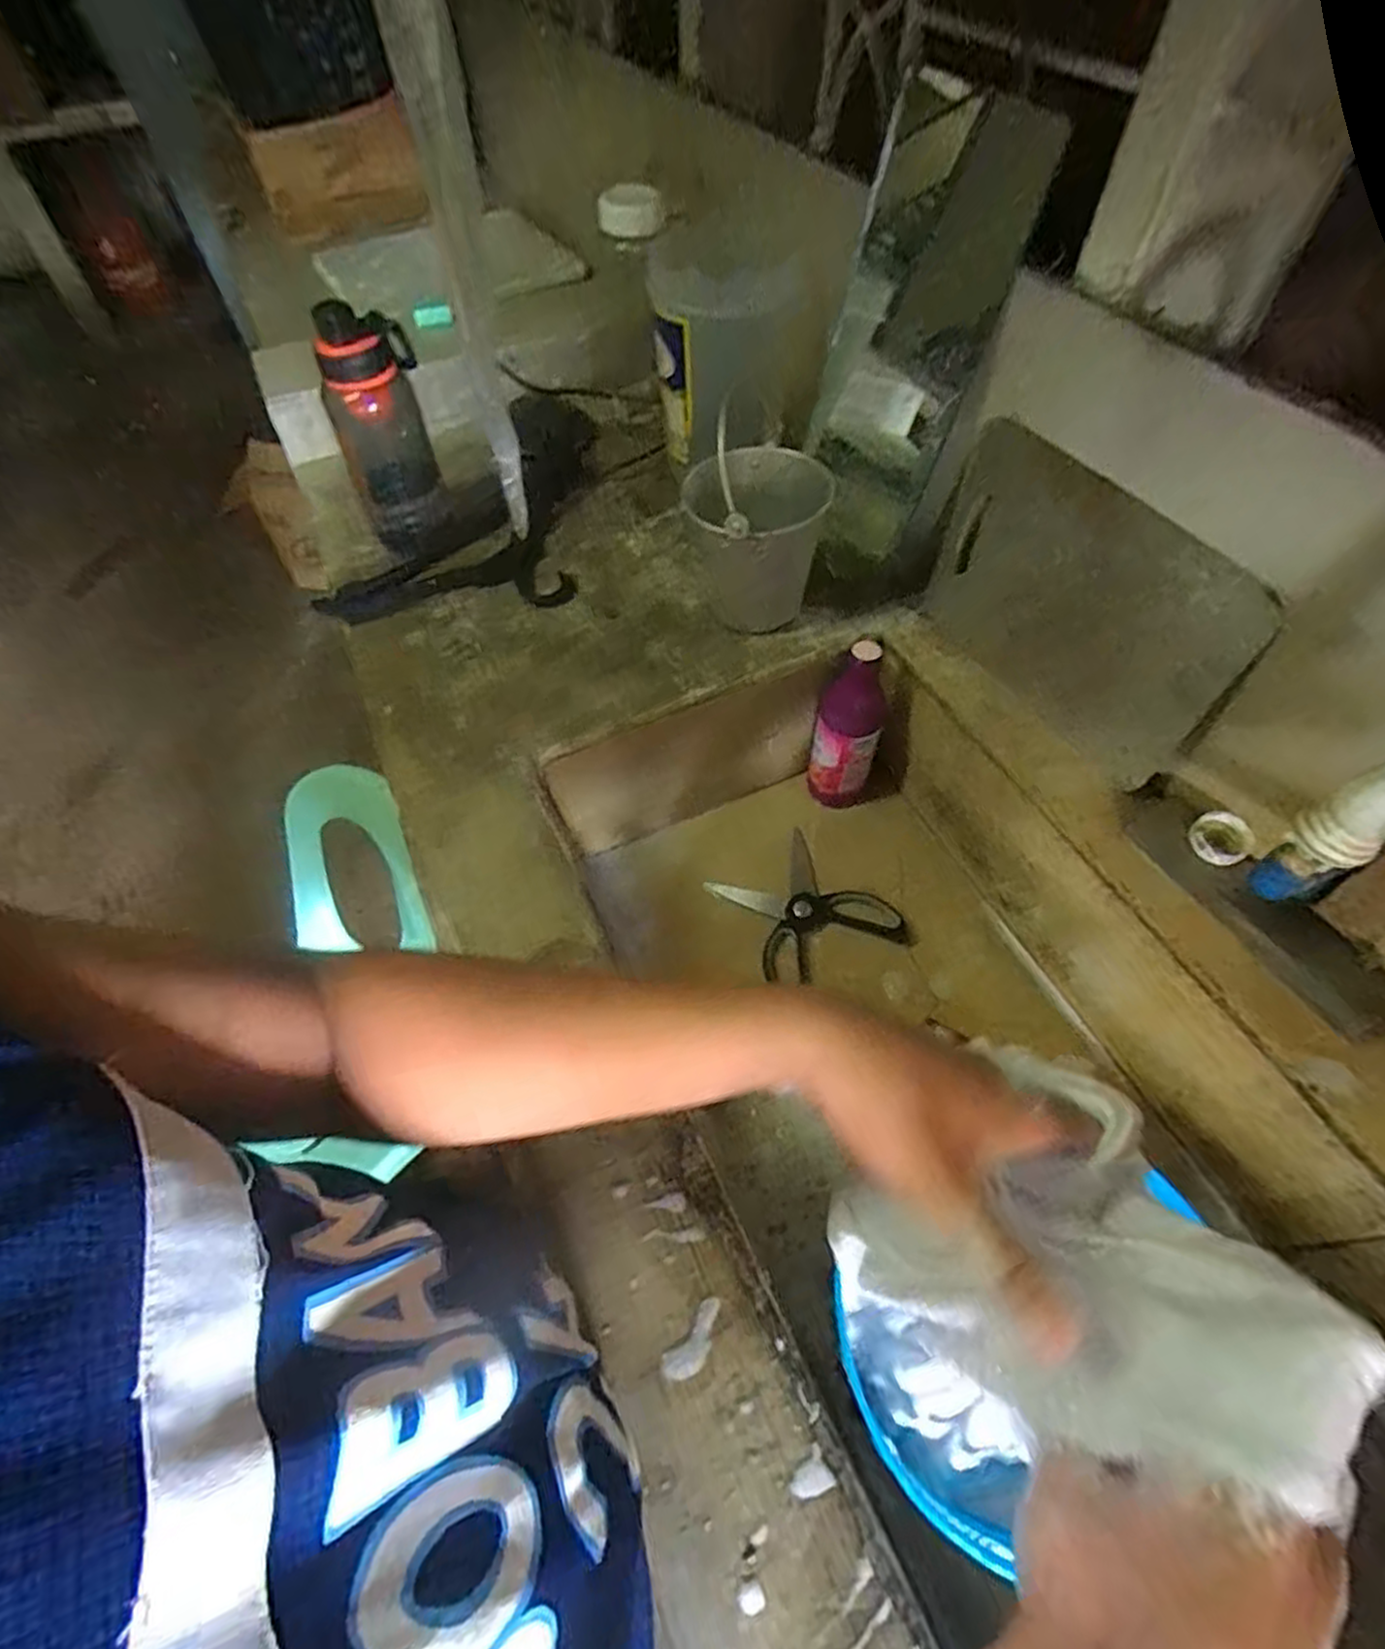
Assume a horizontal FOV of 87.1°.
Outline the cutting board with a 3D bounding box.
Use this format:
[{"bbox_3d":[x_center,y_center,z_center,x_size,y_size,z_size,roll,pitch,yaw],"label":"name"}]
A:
[{"bbox_3d":[0.311,-0.186,0.612,0.013,0.175,0.291,-16,54,-24],"label":"cutting board"}]

